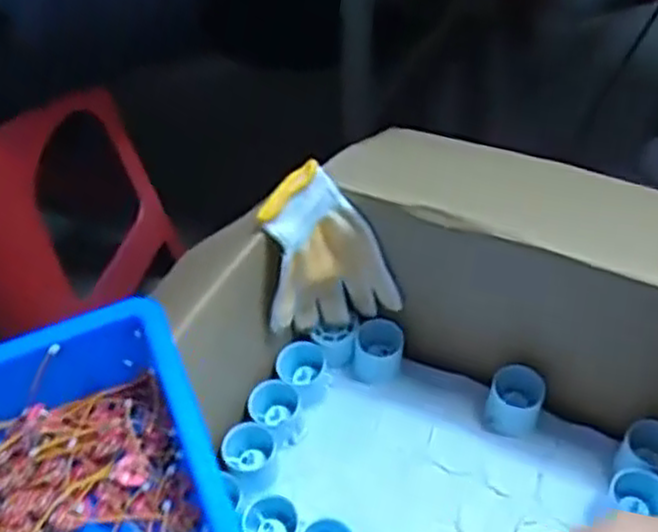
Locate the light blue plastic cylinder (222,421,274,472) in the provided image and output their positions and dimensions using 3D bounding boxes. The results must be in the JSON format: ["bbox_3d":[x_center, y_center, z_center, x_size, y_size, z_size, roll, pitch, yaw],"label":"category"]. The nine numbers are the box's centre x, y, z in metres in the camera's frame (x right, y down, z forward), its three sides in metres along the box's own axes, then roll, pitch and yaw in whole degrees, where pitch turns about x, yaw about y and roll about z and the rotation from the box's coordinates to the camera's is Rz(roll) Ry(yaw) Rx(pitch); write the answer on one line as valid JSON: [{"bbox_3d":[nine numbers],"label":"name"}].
[{"bbox_3d":[-0.080,0.183,0.747,0.052,0.033,0.045,-13,49,-8],"label":"light blue plastic cylinder"}]

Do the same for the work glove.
[{"bbox_3d":[-0.002,-0.005,0.738,0.132,0.195,0.051,-20,50,-14],"label":"work glove"}]

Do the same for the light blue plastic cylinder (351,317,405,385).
[{"bbox_3d":[0.053,0.096,0.820,0.051,0.046,0.058,11,50,13],"label":"light blue plastic cylinder"}]

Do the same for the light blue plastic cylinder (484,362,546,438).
[{"bbox_3d":[0.190,0.139,0.775,0.056,0.043,0.058,14,50,15],"label":"light blue plastic cylinder"}]

